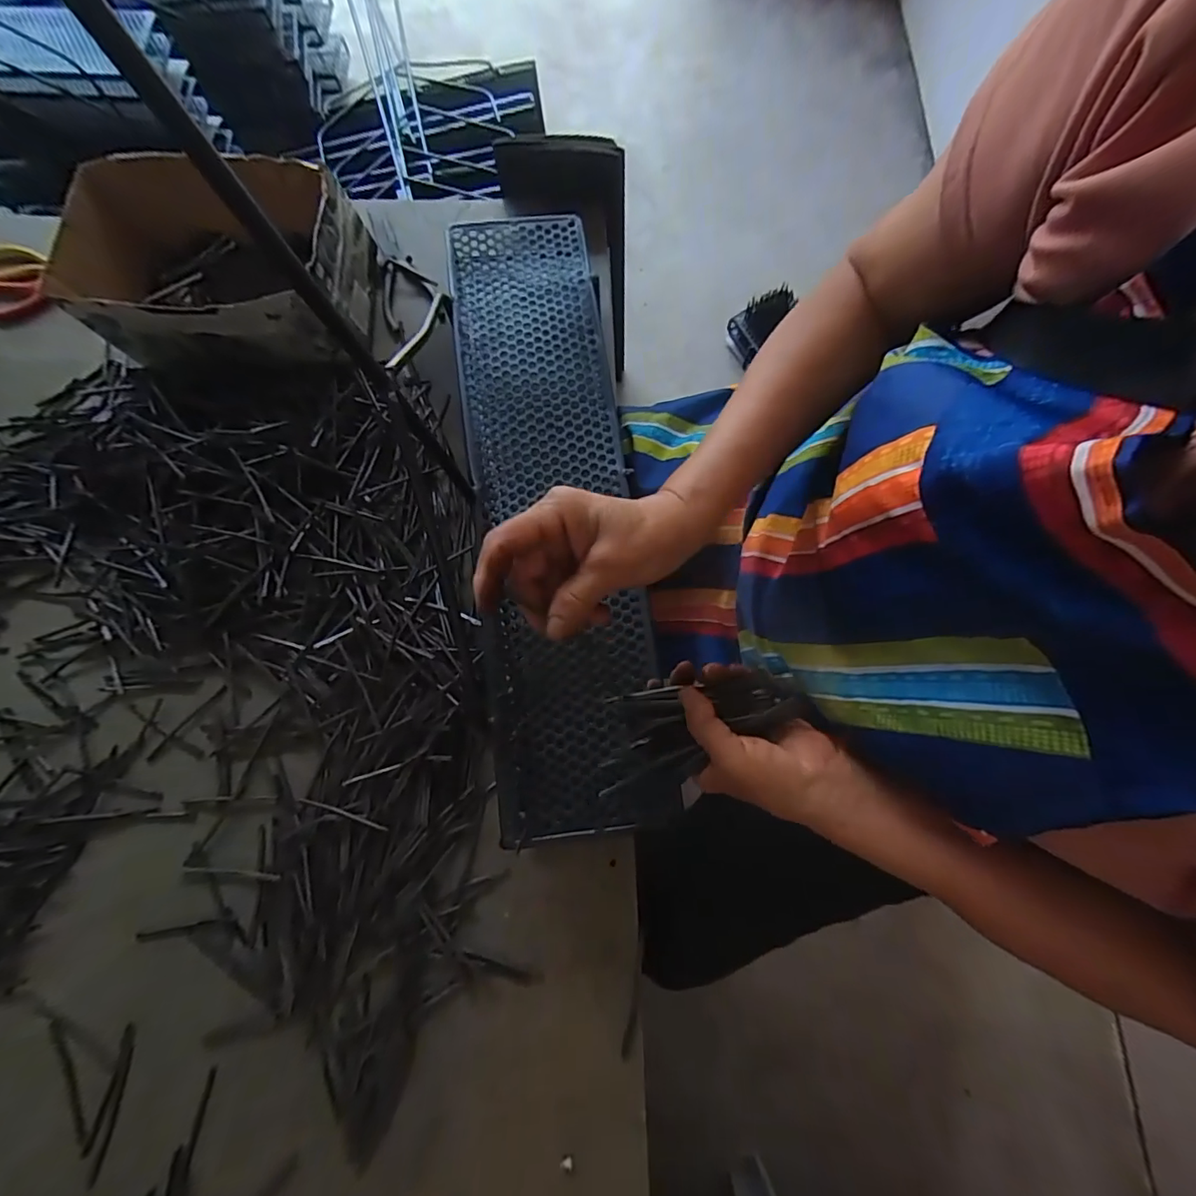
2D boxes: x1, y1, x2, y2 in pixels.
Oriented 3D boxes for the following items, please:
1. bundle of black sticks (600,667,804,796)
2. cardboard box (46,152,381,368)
[{"bbox_3d":[0.072,0.091,0.363,0.148,0.020,0.065,-16,76,6],"label":"bundle of black sticks"},{"bbox_3d":[-0.423,-0.365,0.560,0.316,0.105,0.203,-7,75,1],"label":"cardboard box"}]

